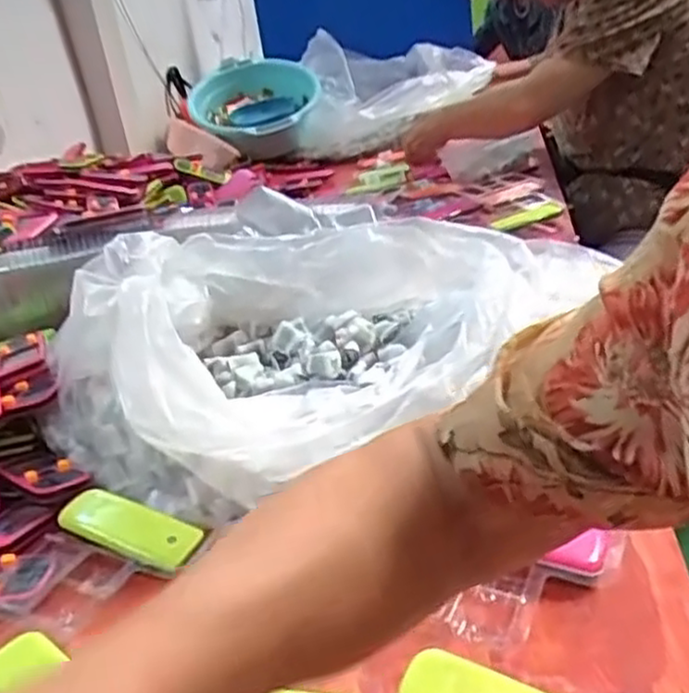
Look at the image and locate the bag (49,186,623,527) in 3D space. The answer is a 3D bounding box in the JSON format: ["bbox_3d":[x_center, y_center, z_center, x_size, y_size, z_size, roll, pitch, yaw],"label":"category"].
[{"bbox_3d":[-0.032,-0.024,0.681,0.454,0.124,0.384,-23,29,-28],"label":"bag"}]

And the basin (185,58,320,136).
[{"bbox_3d":[-0.225,-0.630,1.848,0.338,0.144,0.410,-8,35,-4],"label":"basin"}]

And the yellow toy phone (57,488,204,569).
[{"bbox_3d":[-0.158,0.131,0.538,0.106,0.016,0.043,16,32,15],"label":"yellow toy phone"}]

